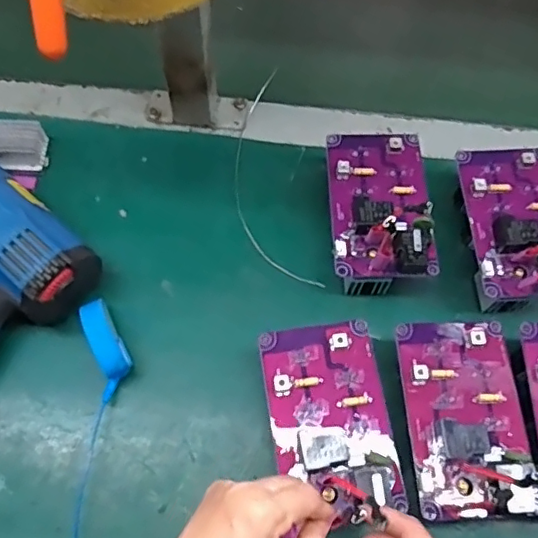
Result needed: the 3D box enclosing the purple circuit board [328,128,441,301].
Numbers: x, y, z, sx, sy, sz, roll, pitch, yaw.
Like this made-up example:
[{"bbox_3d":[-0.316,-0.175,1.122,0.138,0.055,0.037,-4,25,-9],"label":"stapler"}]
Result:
[{"bbox_3d":[0.094,-0.052,0.505,0.087,0.073,0.141,0,66,-1],"label":"purple circuit board"}]

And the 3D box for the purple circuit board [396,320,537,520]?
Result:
[{"bbox_3d":[0.144,0.103,0.411,0.084,0.022,0.139,0,66,-1],"label":"purple circuit board"}]

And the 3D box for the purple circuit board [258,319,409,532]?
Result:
[{"bbox_3d":[0.043,0.105,0.404,0.081,0.019,0.139,-7,66,-4],"label":"purple circuit board"}]

